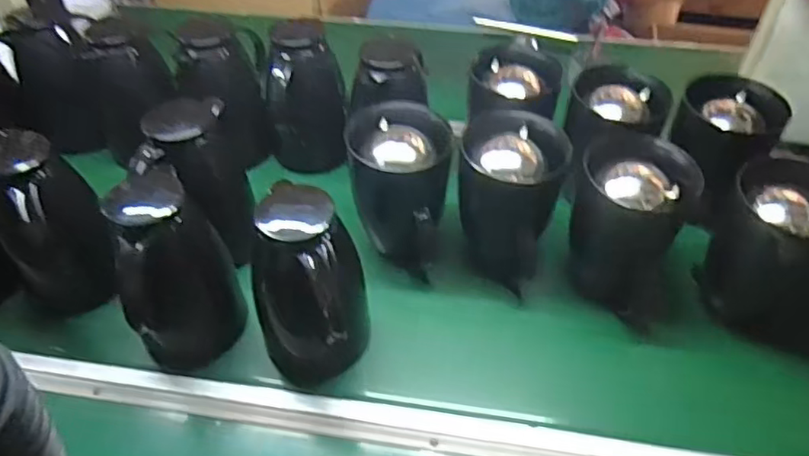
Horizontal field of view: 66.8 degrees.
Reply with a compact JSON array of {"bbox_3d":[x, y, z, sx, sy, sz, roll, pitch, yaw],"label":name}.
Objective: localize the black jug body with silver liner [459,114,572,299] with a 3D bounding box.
[{"bbox_3d":[0.137,-0.035,0.790,0.134,0.181,0.122,19,50,17],"label":"black jug body with silver liner"}]

